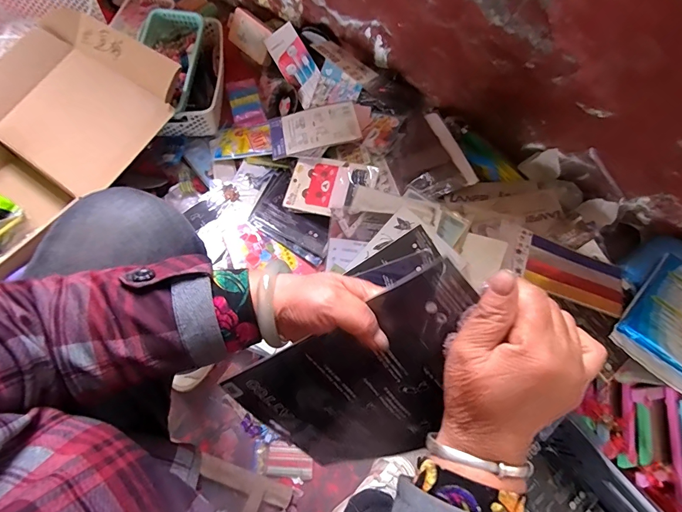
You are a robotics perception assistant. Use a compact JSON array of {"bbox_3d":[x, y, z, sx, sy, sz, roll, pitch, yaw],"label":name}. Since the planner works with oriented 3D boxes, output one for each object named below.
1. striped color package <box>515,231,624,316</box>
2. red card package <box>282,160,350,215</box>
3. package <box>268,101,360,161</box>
[{"bbox_3d":[0.416,0.032,0.700,0.209,0.008,0.103,20,68,-5],"label":"striped color package"},{"bbox_3d":[-0.046,-0.144,0.797,0.132,0.006,0.109,11,79,17],"label":"red card package"},{"bbox_3d":[-0.061,-0.278,0.842,0.195,0.012,0.120,-12,62,3],"label":"package"}]

